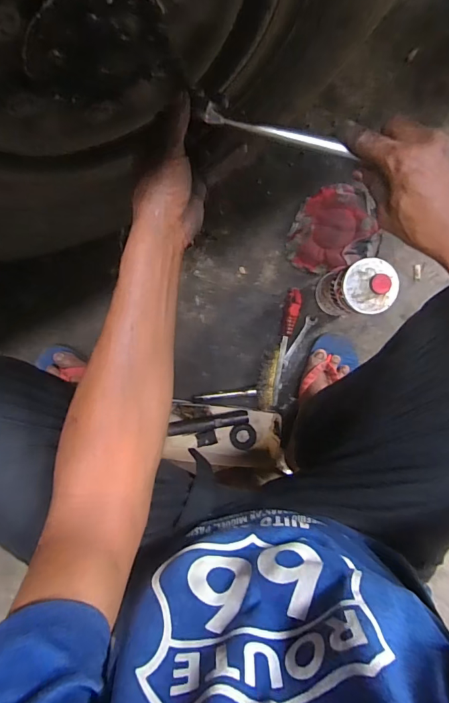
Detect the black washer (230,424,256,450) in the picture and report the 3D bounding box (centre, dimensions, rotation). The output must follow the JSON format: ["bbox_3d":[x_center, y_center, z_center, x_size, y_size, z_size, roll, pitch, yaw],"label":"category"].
[{"bbox_3d":[0.037,0.170,0.815,0.052,0.009,0.052,0,90,3],"label":"black washer"}]

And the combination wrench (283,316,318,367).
[{"bbox_3d":[0.147,-0.020,0.815,0.022,0.005,0.114,31,93,-4],"label":"combination wrench"}]

